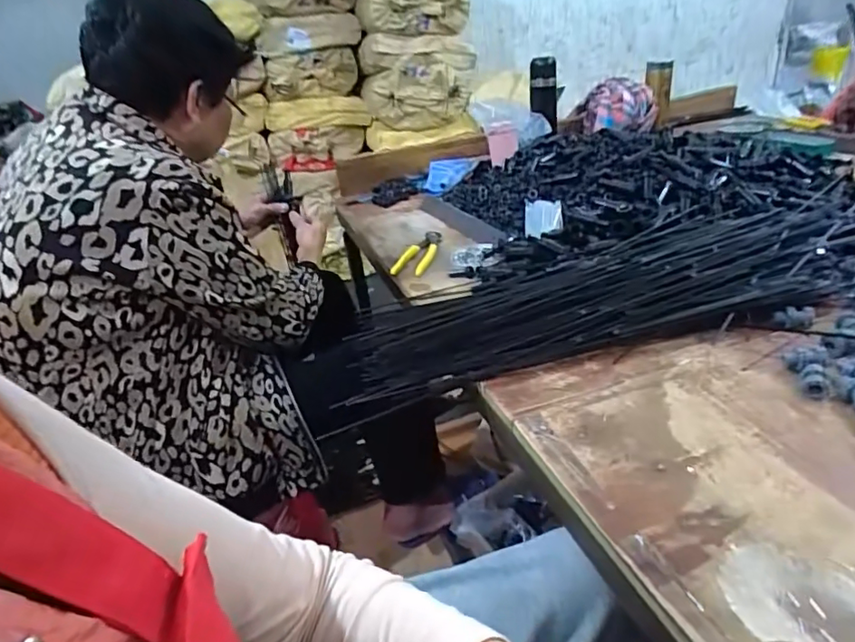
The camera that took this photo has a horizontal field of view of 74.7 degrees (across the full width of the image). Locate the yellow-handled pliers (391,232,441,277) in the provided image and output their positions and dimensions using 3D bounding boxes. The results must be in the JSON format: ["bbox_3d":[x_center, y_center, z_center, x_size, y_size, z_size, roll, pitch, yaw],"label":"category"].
[{"bbox_3d":[-0.007,-0.121,0.943,0.054,0.015,0.154,6,31,22],"label":"yellow-handled pliers"}]

